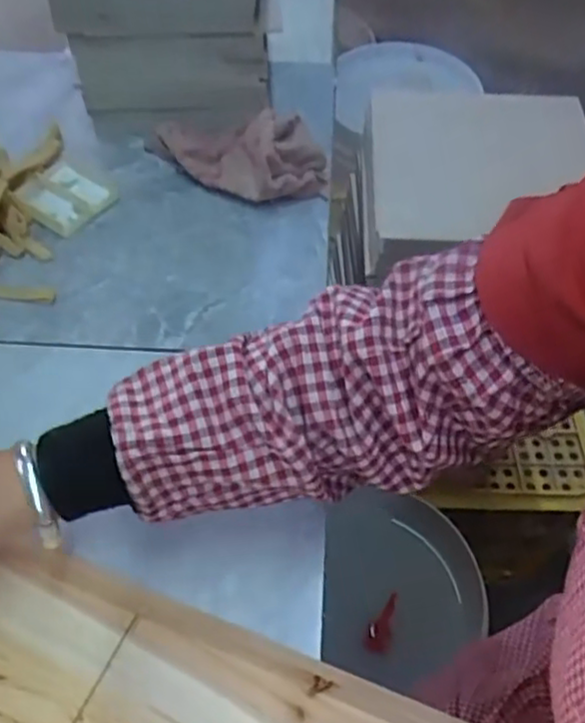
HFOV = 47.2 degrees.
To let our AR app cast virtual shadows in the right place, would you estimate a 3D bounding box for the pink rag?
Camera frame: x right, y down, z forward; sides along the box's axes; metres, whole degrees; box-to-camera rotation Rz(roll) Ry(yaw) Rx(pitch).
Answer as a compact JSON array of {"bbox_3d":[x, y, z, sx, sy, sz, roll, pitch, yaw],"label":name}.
[{"bbox_3d":[-0.053,-0.188,0.597,0.167,0.052,0.090,4,55,3],"label":"pink rag"}]

